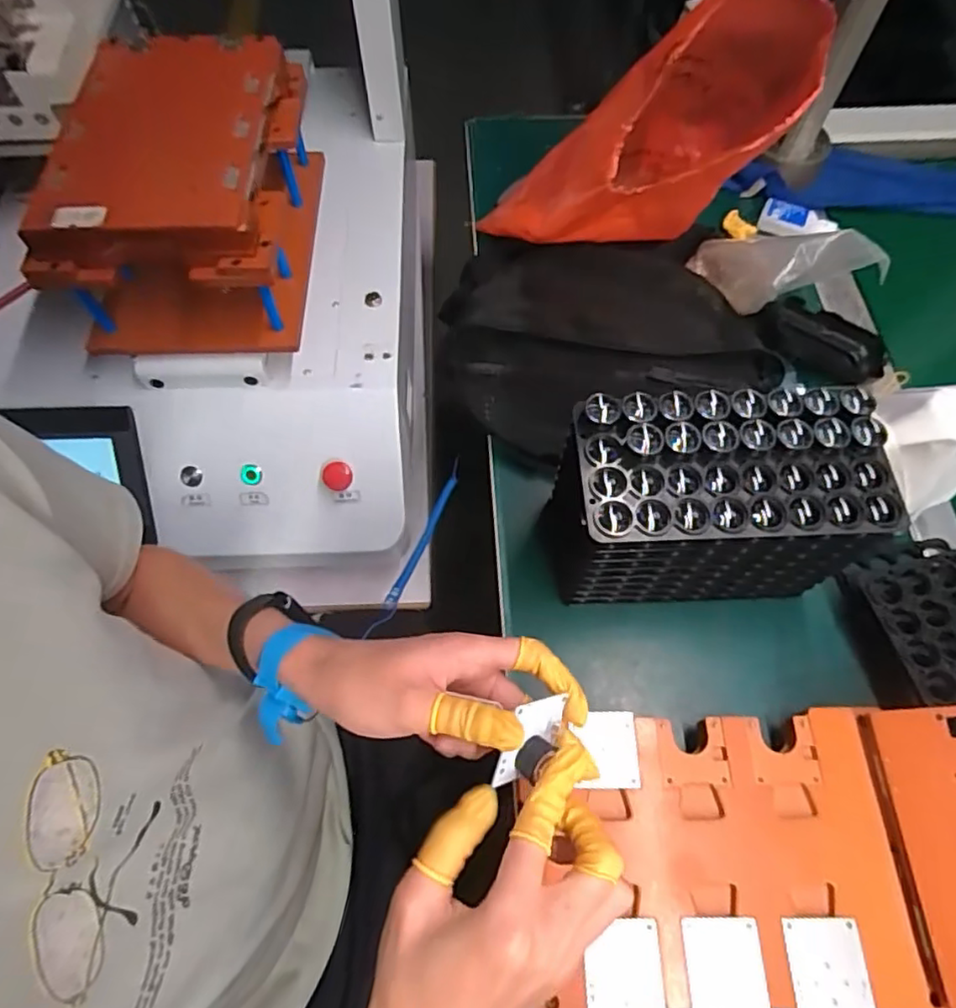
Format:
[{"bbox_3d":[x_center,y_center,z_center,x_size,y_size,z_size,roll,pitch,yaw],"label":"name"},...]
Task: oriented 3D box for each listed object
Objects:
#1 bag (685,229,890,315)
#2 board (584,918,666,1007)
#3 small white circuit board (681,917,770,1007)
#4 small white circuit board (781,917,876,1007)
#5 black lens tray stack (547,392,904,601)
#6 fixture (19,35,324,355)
[{"bbox_3d":[0.257,-0.206,0.558,0.080,0.062,0.164,-33,25,-15],"label":"bag"},{"bbox_3d":[0.085,0.273,0.365,0.045,0.004,0.048,0,64,1],"label":"board"},{"bbox_3d":[0.145,0.272,0.365,0.045,0.004,0.048,0,64,1],"label":"small white circuit board"},{"bbox_3d":[0.205,0.271,0.365,0.045,0.004,0.048,1,64,1],"label":"small white circuit board"},{"bbox_3d":[0.158,0.003,0.445,0.194,0.148,0.092,-3,64,-1],"label":"black lens tray stack"},{"bbox_3d":[-0.260,-0.281,0.567,0.185,0.140,0.255,-2,64,0],"label":"fixture"}]

